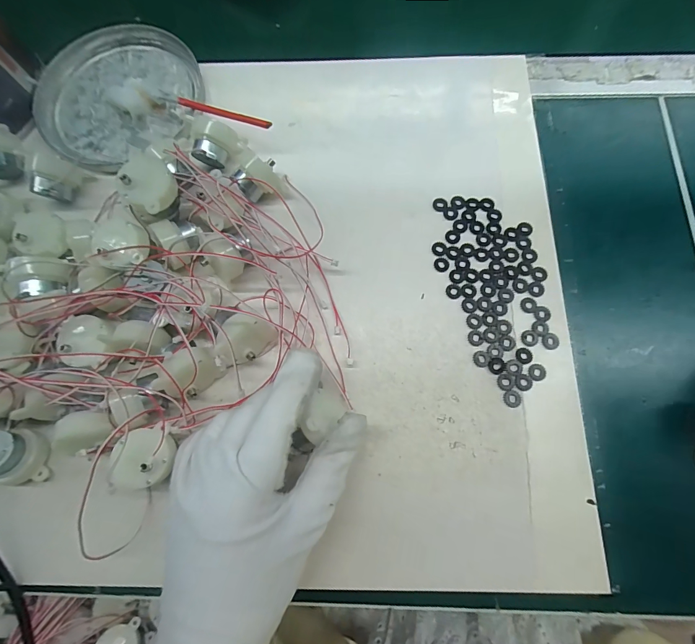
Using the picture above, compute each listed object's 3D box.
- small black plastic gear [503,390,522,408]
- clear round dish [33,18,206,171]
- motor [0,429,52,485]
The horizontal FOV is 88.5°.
[{"bbox_3d":[0.104,0.048,0.223,0.010,0.004,0.011,0,76,2],"label":"small black plastic gear"},{"bbox_3d":[-0.184,-0.189,0.290,0.125,0.015,0.138,-20,76,-3],"label":"clear round dish"},{"bbox_3d":[-0.197,0.079,0.209,0.026,0.030,0.030,0,76,2],"label":"motor"}]

